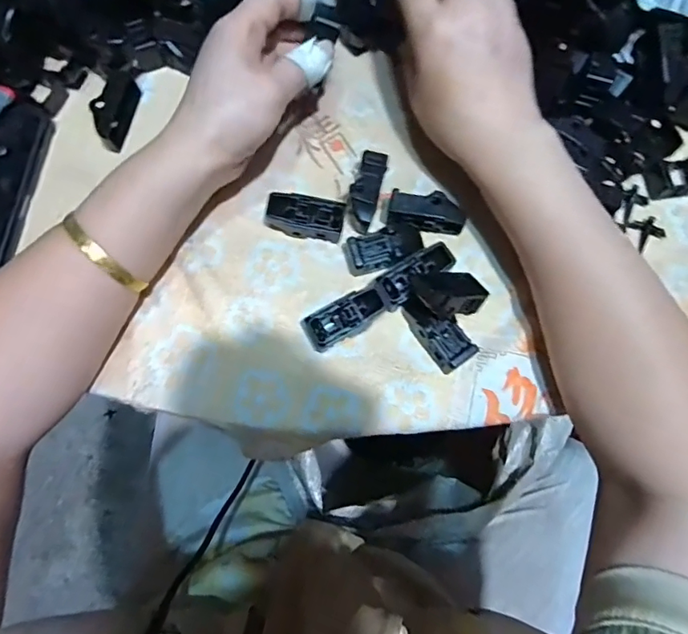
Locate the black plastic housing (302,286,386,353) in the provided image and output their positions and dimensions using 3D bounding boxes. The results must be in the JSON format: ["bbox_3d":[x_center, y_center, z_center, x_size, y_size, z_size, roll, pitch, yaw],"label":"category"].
[{"bbox_3d":[0.000,0.002,0.304,0.050,0.017,0.021,-29,78,-6],"label":"black plastic housing"}]

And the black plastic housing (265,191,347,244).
[{"bbox_3d":[-0.025,-0.063,0.318,0.049,0.022,0.022,8,77,2],"label":"black plastic housing"}]

